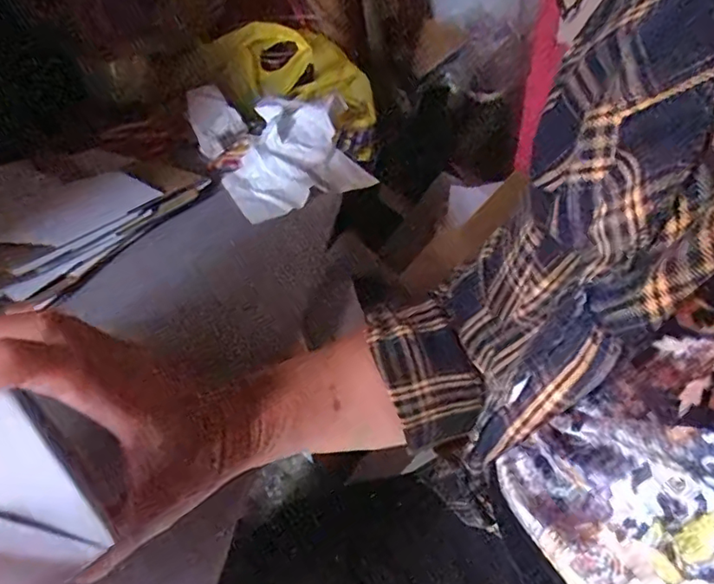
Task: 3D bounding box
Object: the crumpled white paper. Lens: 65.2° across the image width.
[{"bbox_3d":[-0.105,-0.202,0.736,0.183,0.056,0.291,-21,42,-19],"label":"crumpled white paper"}]

